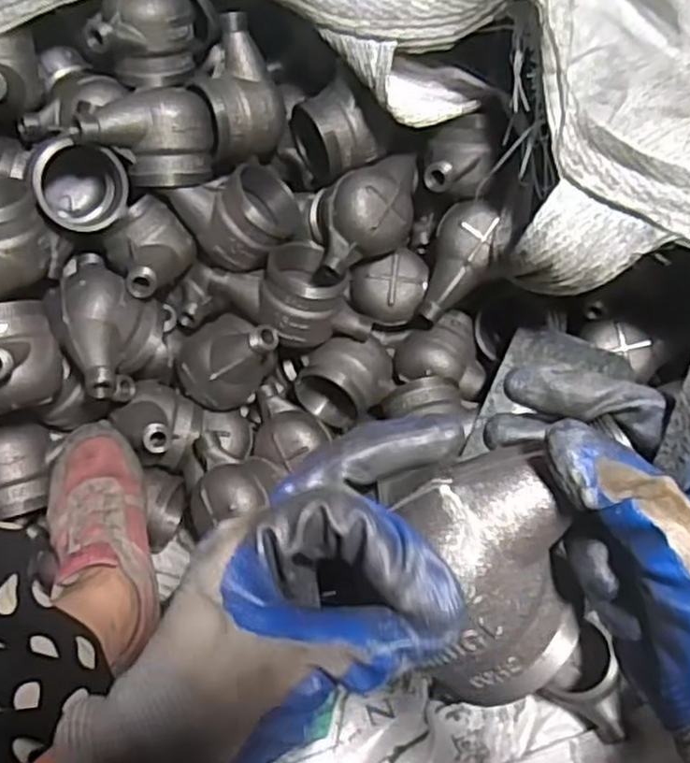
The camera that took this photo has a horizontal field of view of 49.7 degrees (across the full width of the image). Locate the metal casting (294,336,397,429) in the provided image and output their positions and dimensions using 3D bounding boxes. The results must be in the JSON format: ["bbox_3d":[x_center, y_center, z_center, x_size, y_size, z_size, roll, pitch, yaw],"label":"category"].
[{"bbox_3d":[0.003,-0.002,0.758,0.088,0.069,0.084,27,66,11],"label":"metal casting"}]

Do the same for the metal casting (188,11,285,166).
[{"bbox_3d":[-0.102,-0.266,0.688,0.081,0.083,0.086,1,64,-2],"label":"metal casting"}]

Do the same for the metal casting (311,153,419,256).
[{"bbox_3d":[0.024,-0.167,0.708,0.102,0.061,0.080,-12,65,-8],"label":"metal casting"}]

